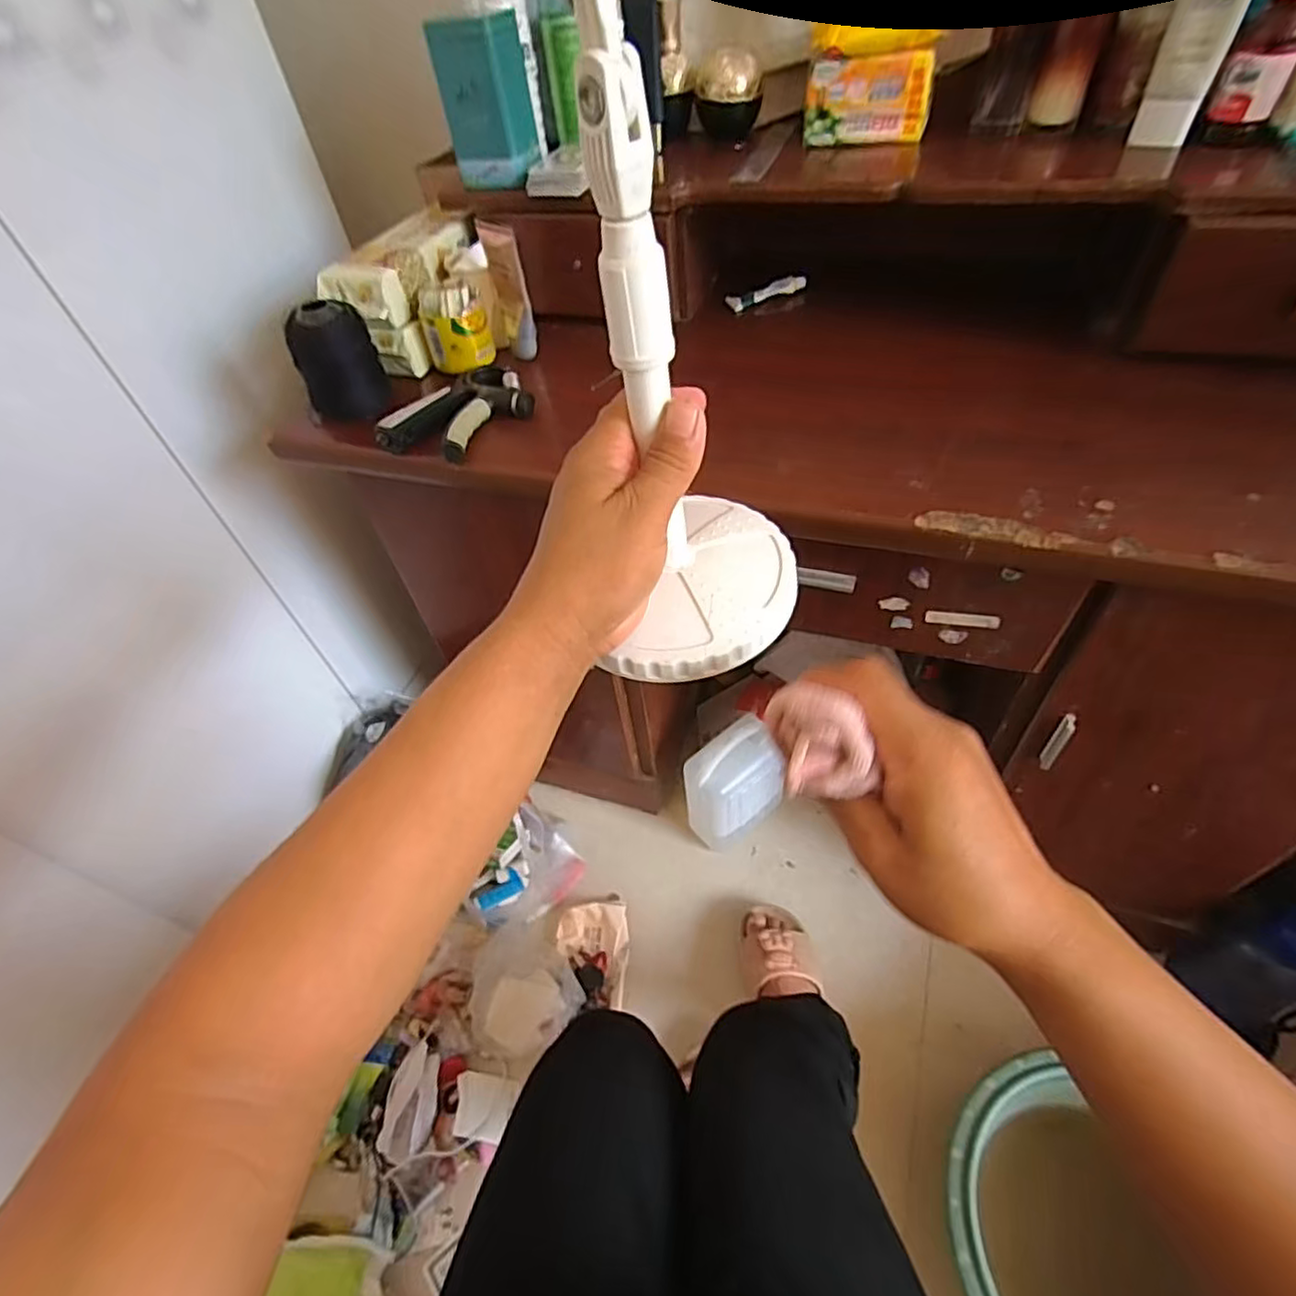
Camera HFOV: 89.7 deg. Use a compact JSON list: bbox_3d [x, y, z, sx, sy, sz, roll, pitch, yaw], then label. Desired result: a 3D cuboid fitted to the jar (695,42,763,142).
[{"bbox_3d":[0.084,-0.575,0.682,0.065,0.075,0.065,0,50,6],"label":"jar"}]

